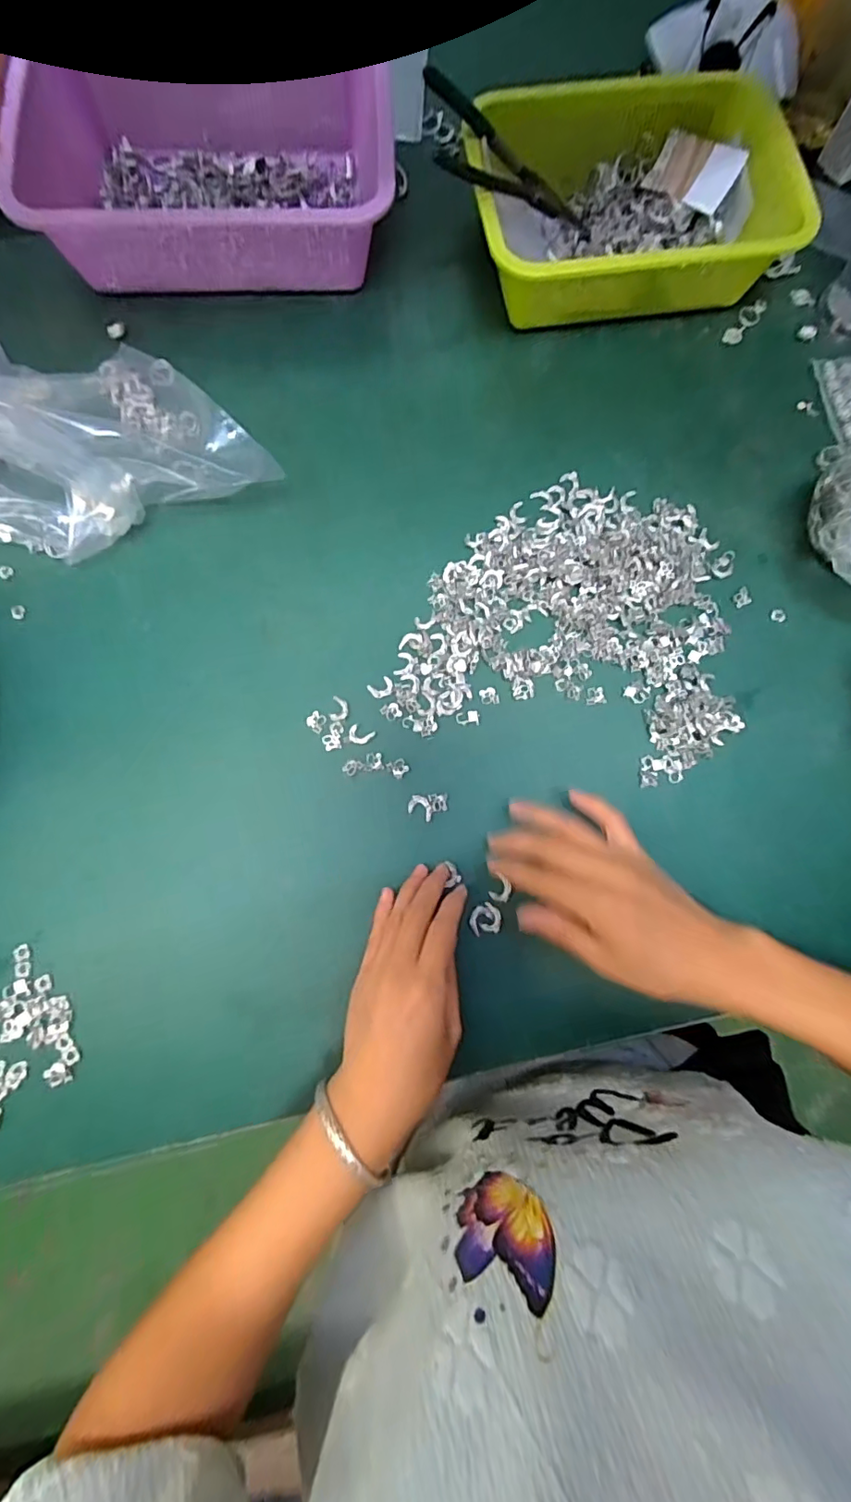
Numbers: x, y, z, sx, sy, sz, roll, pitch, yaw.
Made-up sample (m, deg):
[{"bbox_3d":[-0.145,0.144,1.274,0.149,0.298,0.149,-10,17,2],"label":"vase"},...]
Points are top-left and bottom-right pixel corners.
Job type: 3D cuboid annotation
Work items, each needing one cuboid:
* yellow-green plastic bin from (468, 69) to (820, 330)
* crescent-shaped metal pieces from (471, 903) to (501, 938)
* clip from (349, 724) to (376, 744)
[{"bbox_3d":[0.169,-0.480,0.480,0.263,0.077,0.176,-8,77,-2],"label":"yellow-green plastic bin"},{"bbox_3d":[0.041,0.117,0.373,0.021,0.004,0.020,0,77,0],"label":"crescent-shaped metal pieces"},{"bbox_3d":[-0.048,-0.012,0.403,0.018,0.004,0.013,25,78,6],"label":"clip"}]

